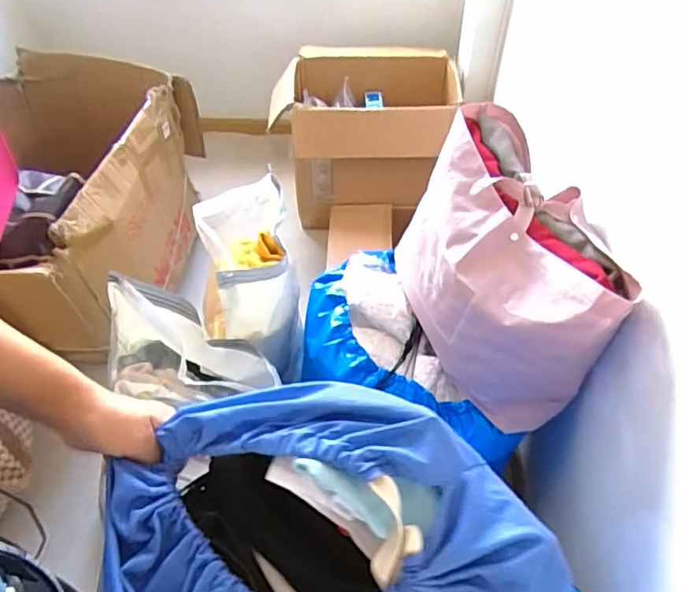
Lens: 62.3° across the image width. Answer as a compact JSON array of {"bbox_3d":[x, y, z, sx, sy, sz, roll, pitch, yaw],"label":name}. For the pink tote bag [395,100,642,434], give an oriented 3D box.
[{"bbox_3d":[0.278,-0.051,0.977,0.288,0.312,0.447,-28,55,-19],"label":"pink tote bag"}]

